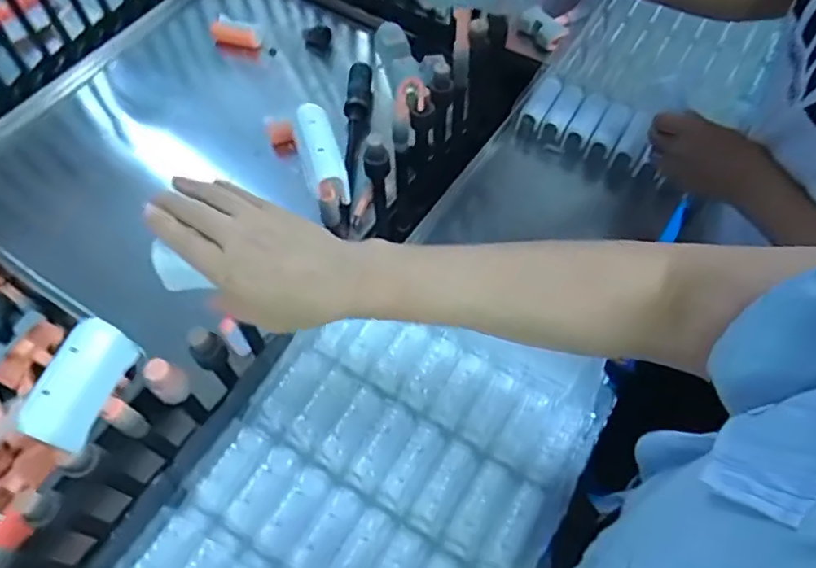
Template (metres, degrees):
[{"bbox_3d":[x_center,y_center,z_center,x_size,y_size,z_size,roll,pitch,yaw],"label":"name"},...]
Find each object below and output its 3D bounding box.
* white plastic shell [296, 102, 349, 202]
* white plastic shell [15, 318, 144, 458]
[{"bbox_3d":[-0.068,-0.100,0.451,0.029,0.022,0.081,-16,76,-8],"label":"white plastic shell"},{"bbox_3d":[-0.202,0.060,0.370,0.022,0.044,0.074,1,55,36],"label":"white plastic shell"}]

